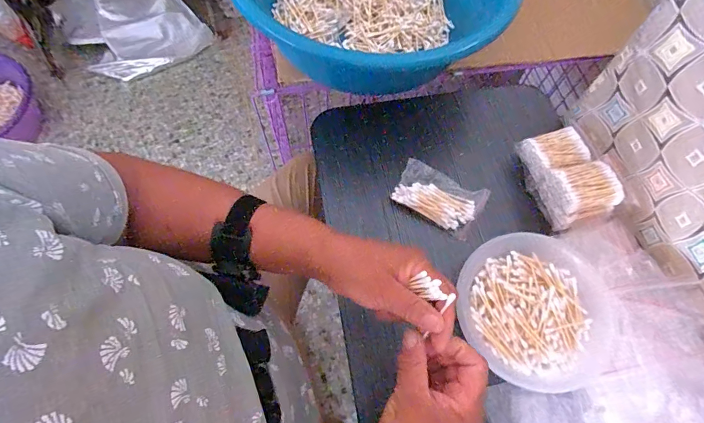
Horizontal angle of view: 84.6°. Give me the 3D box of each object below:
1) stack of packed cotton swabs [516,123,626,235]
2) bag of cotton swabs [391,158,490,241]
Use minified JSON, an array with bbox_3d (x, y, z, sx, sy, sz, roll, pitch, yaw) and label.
[{"bbox_3d":[0.284,-0.049,0.519,0.076,0.077,0.128,-12,67,-7],"label":"stack of packed cotton swabs"},{"bbox_3d":[0.117,-0.018,0.528,0.115,0.025,0.066,28,85,10],"label":"bag of cotton swabs"}]

